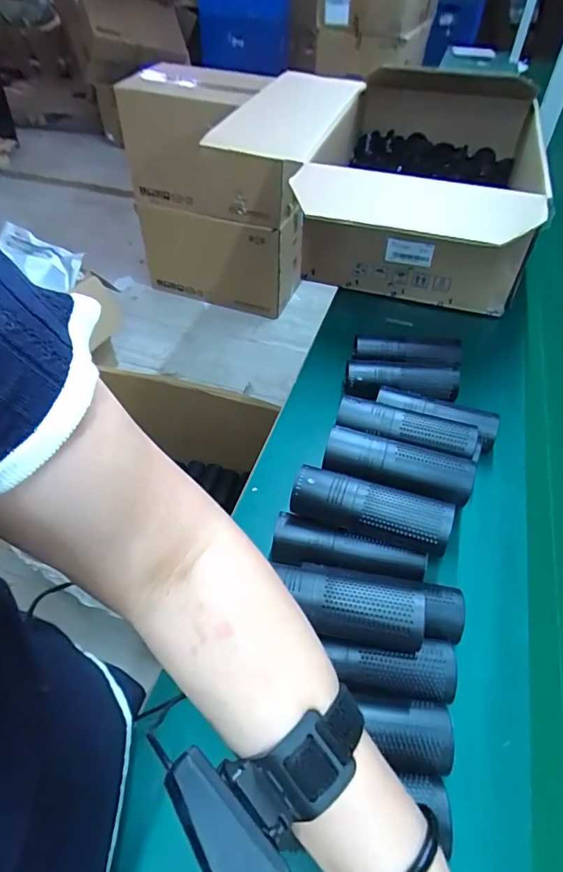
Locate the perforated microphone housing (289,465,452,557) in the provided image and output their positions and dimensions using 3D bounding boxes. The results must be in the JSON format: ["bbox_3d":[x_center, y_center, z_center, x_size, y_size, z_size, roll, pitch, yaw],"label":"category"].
[{"bbox_3d":[0.092,0.076,0.505,0.161,0.042,0.045,13,49,16],"label":"perforated microphone housing"}]

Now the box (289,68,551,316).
[{"bbox_3d":[0.310,-0.566,1.032,0.413,0.233,0.667,9,48,13],"label":"box"}]

